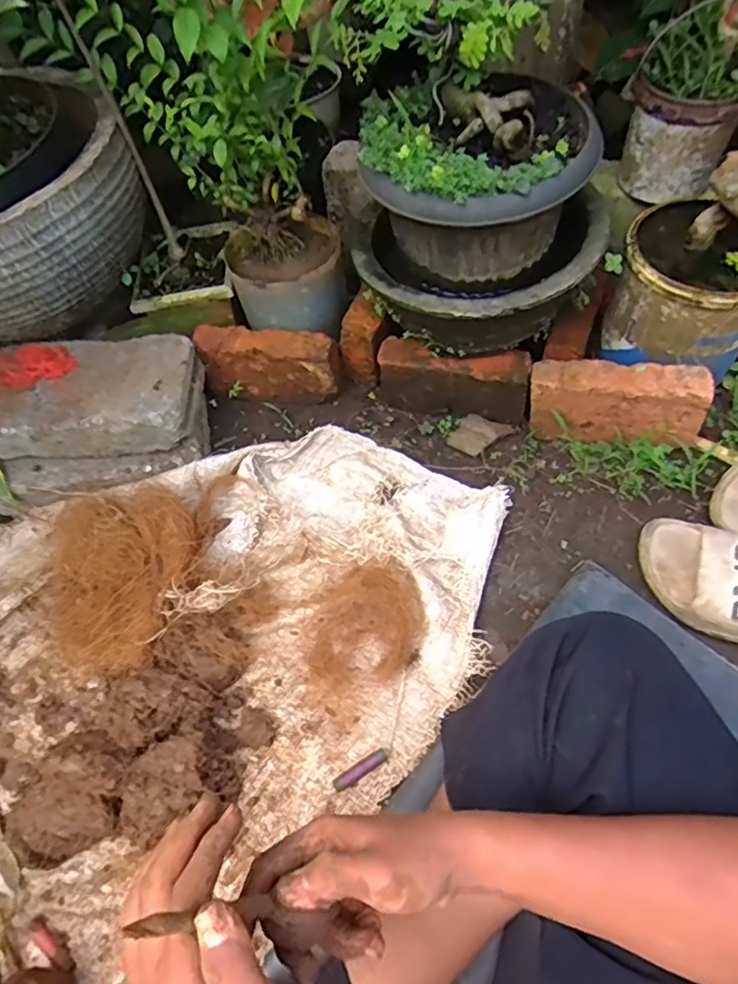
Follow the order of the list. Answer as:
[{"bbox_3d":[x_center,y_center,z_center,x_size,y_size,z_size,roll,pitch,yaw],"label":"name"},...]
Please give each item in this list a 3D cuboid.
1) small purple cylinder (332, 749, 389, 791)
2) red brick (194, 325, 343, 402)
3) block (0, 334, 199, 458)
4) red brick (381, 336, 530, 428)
[{"bbox_3d":[-0.008,0.284,0.596,0.060,0.010,0.015,-31,65,-12],"label":"small purple cylinder"},{"bbox_3d":[-0.138,-0.176,0.818,0.191,0.097,0.062,5,62,8],"label":"red brick"},{"bbox_3d":[-0.369,-0.126,0.756,0.288,0.070,0.144,-4,59,3],"label":"block"},{"bbox_3d":[0.109,-0.142,0.770,0.195,0.111,0.045,13,61,12],"label":"red brick"}]

